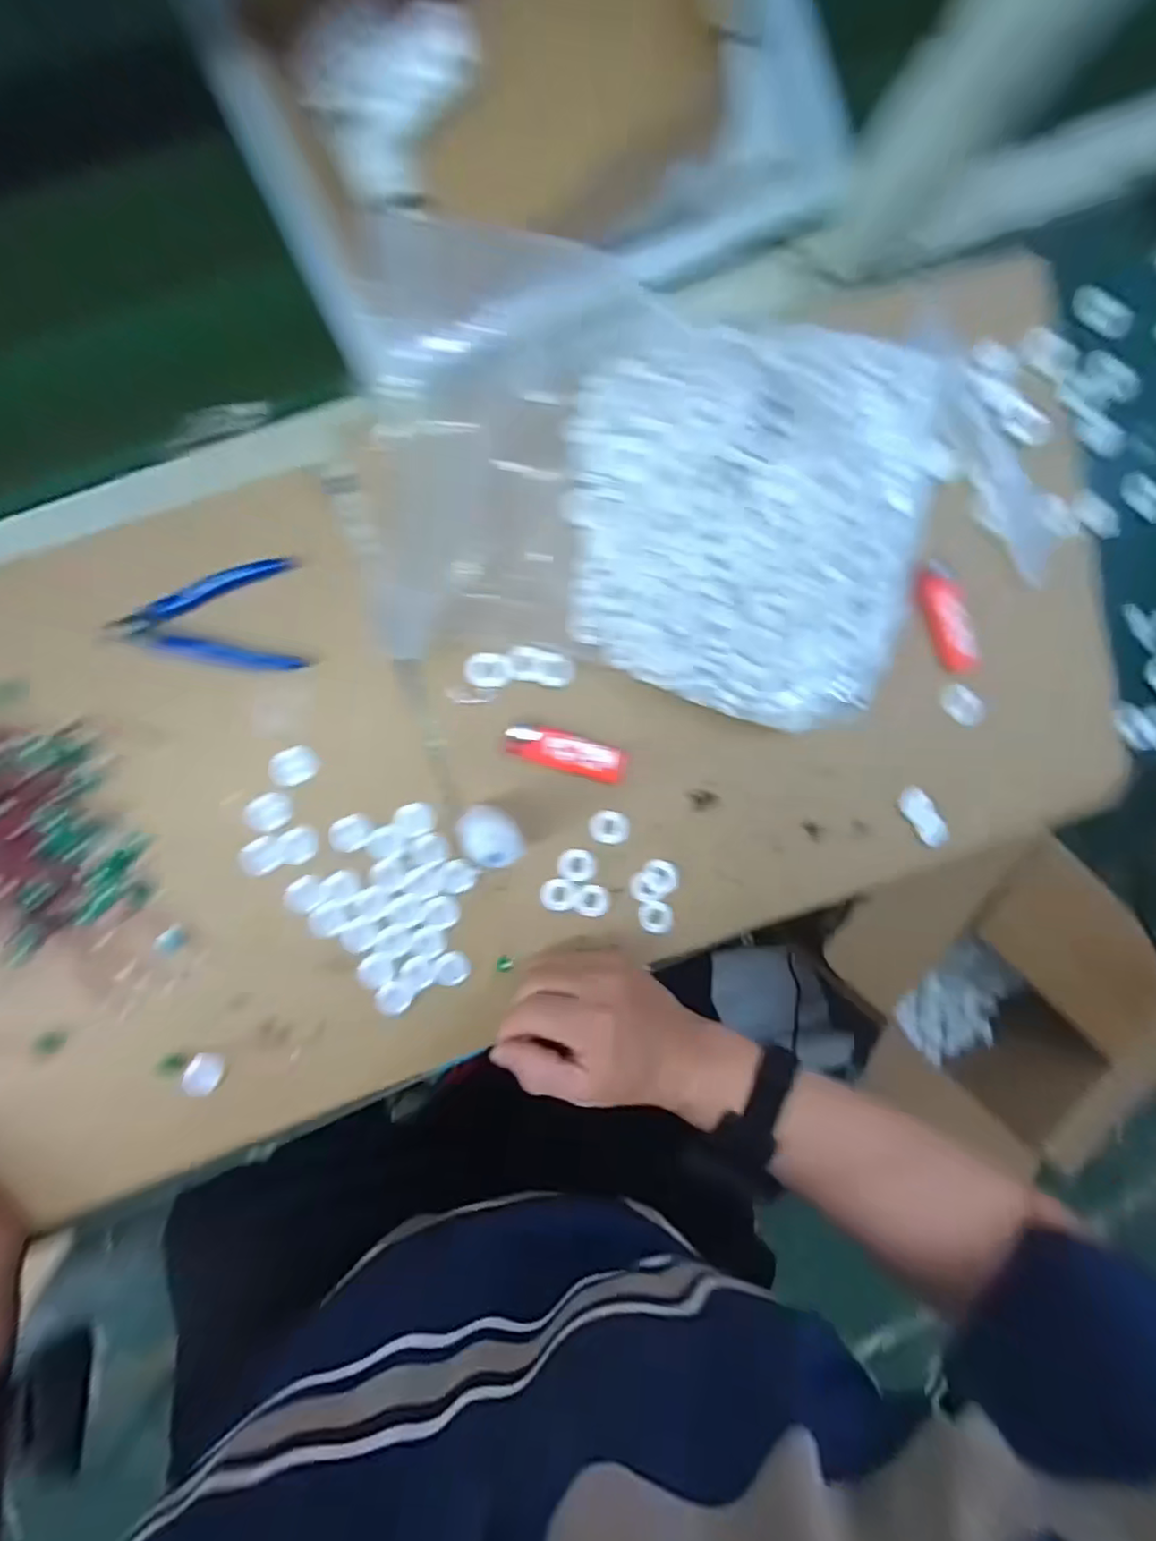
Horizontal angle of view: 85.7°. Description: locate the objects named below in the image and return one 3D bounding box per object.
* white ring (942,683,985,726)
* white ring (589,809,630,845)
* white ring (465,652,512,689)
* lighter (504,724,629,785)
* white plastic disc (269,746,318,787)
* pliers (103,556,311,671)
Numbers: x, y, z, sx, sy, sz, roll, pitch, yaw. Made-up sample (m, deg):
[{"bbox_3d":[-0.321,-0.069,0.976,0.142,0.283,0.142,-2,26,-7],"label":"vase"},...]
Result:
[{"bbox_3d":[0.289,-0.049,0.465,0.037,0.004,0.022,41,90,-9],"label":"white ring"},{"bbox_3d":[0.023,0.042,0.453,0.029,0.009,0.025,8,95,-8],"label":"white ring"},{"bbox_3d":[-0.061,-0.068,0.422,0.030,0.005,0.023,6,95,-8],"label":"white ring"},{"bbox_3d":[-0.007,-0.012,0.432,0.085,0.012,0.025,15,94,-8],"label":"lighter"},{"bbox_3d":[-0.189,-0.002,0.414,0.032,0.005,0.024,-34,99,-3],"label":"white plastic disc"},{"bbox_3d":[-0.232,-0.096,0.392,0.108,0.018,0.067,-5,96,-7],"label":"pliers"}]

